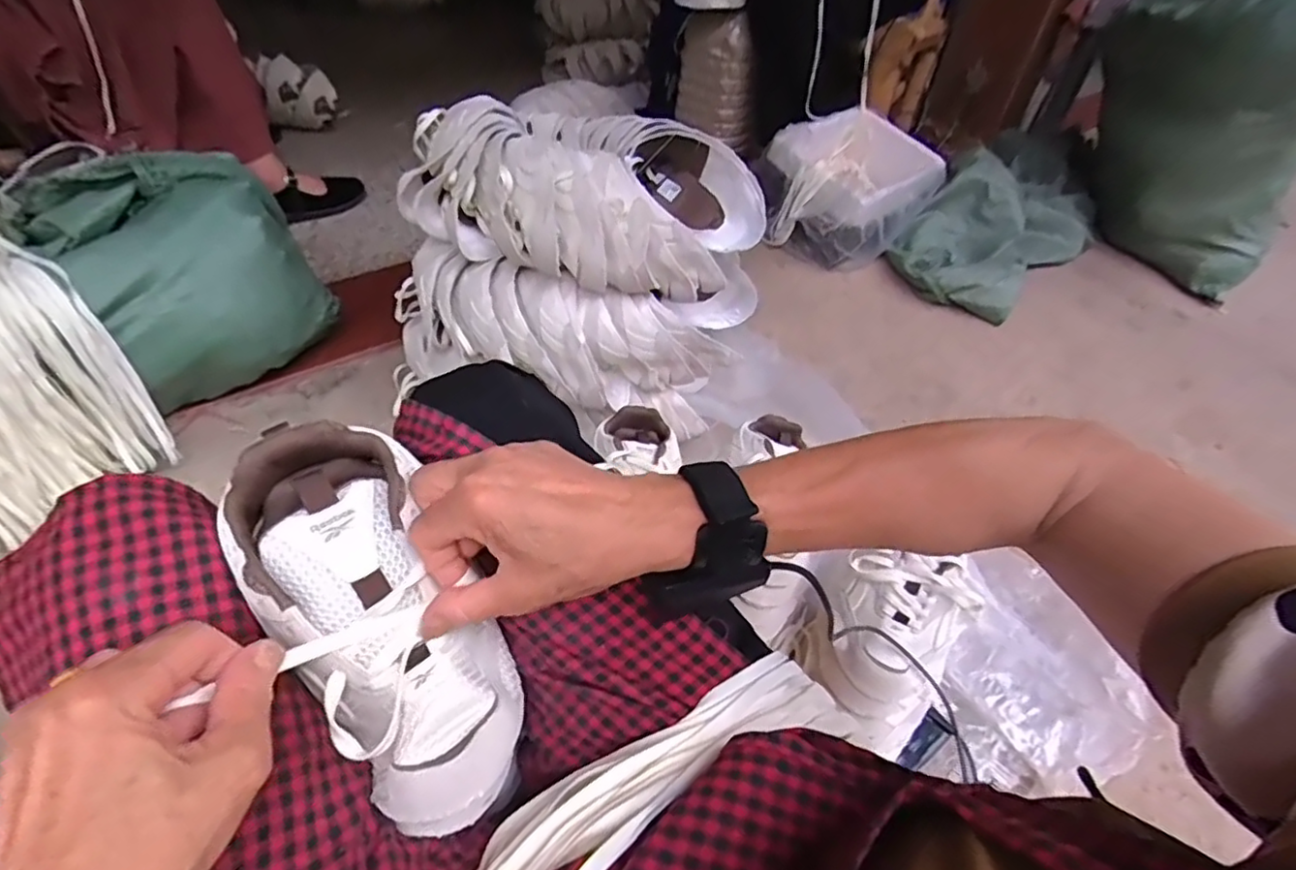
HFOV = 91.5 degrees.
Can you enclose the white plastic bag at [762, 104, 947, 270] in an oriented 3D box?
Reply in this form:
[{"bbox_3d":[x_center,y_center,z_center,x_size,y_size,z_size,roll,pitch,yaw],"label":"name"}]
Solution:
[{"bbox_3d":[0.418,-0.508,1.304,0.340,0.189,0.244,-28,55,-30],"label":"white plastic bag"}]

